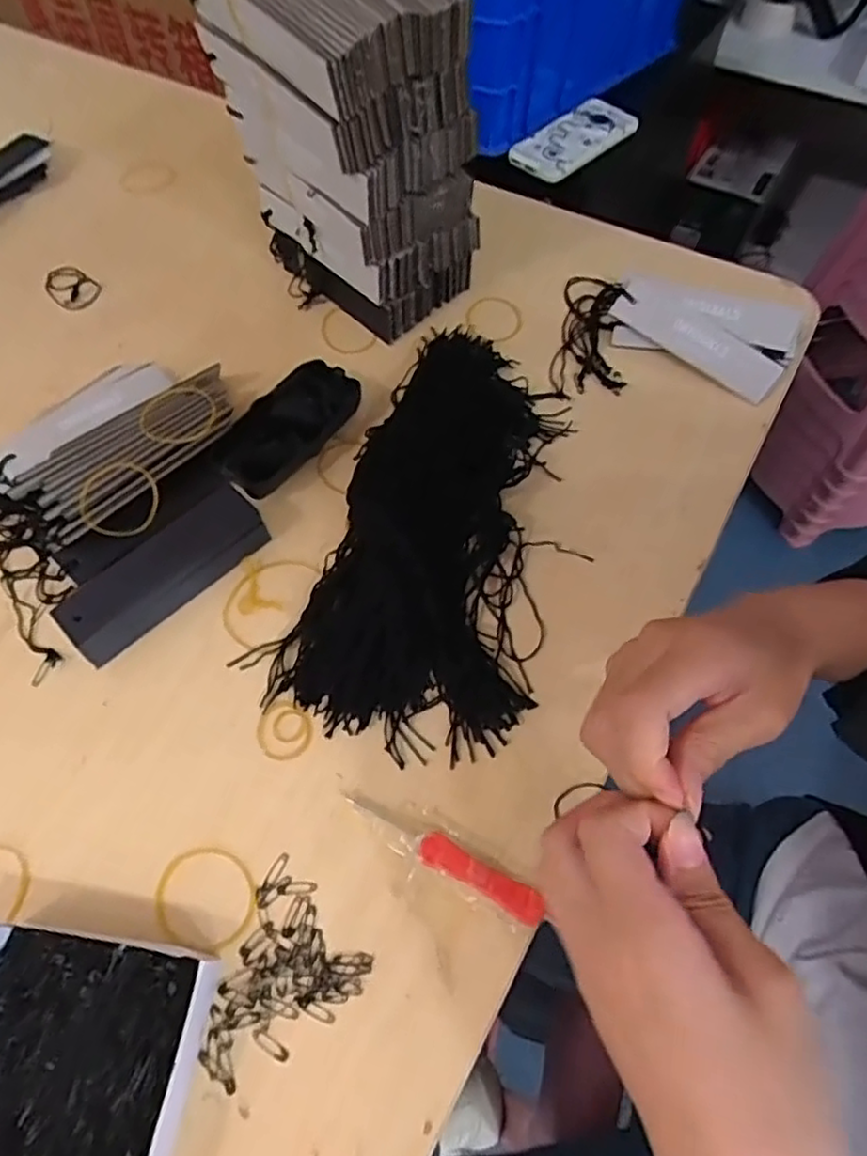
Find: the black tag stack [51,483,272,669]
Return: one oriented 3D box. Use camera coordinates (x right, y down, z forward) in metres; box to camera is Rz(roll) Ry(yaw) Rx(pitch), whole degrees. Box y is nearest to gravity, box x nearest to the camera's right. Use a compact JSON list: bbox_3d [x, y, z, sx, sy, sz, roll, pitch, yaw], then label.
[{"bbox_3d":[-0.159,-0.004,0.400,0.045,0.025,0.123,38,68,19],"label":"black tag stack"}]

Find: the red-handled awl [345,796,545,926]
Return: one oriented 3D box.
[{"bbox_3d":[0.005,0.138,0.333,0.106,0.005,0.015,26,65,14],"label":"red-handled awl"}]

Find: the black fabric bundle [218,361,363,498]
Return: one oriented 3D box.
[{"bbox_3d":[-0.098,-0.100,0.453,0.048,0.028,0.108,31,66,16],"label":"black fabric bundle"}]

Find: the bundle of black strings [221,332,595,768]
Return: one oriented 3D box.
[{"bbox_3d":[0.015,-0.038,0.424,0.152,0.018,0.292,20,63,11],"label":"bundle of black strings"}]

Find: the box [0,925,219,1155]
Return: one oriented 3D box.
[{"bbox_3d":[-0.159,0.208,0.285,0.107,0.025,0.097,7,62,4],"label":"box"}]

